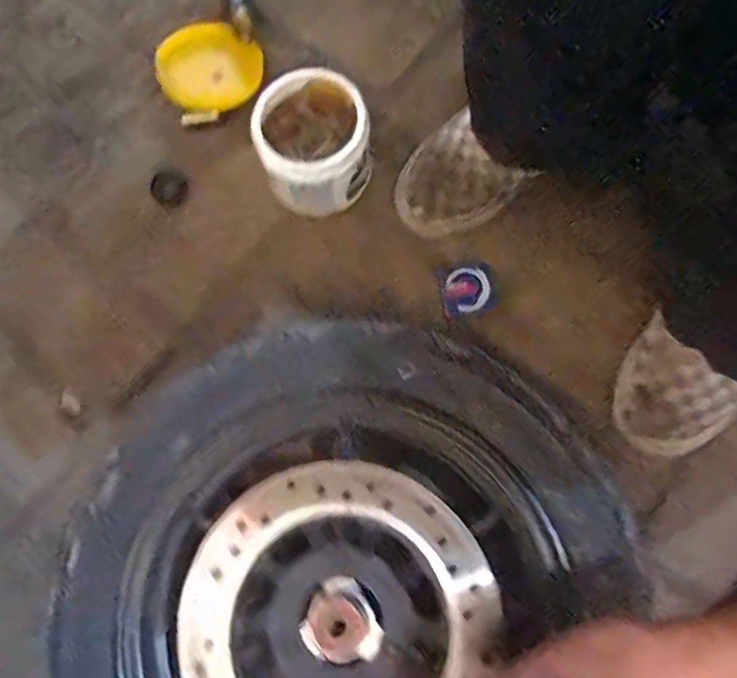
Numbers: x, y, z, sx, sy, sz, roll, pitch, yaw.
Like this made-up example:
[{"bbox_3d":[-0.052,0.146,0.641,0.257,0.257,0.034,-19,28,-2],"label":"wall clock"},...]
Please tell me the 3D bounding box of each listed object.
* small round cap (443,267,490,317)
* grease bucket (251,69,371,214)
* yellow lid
[{"bbox_3d":[0.091,-0.045,0.528,0.043,0.014,0.042,-1,76,3],"label":"small round cap"},{"bbox_3d":[-0.050,-0.178,0.529,0.099,0.090,0.110,-23,76,-3],"label":"grease bucket"},{"bbox_3d":[-0.170,-0.288,0.590,0.105,0.008,0.110,2,70,-7],"label":"yellow lid"}]

